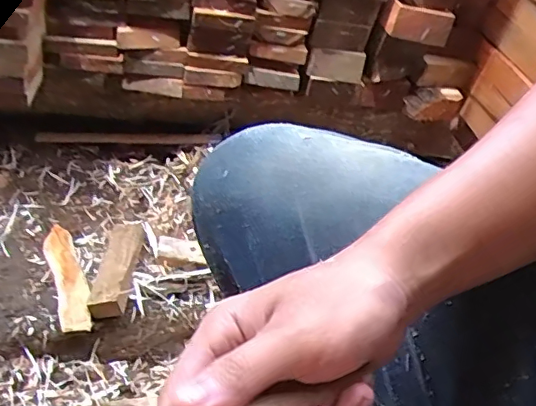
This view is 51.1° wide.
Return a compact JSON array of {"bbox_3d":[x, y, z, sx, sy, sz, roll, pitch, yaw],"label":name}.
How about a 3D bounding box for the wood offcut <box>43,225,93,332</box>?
[{"bbox_3d":[-0.372,0.133,1.037,0.058,0.033,0.264,-13,42,-23],"label":"wood offcut"}]

